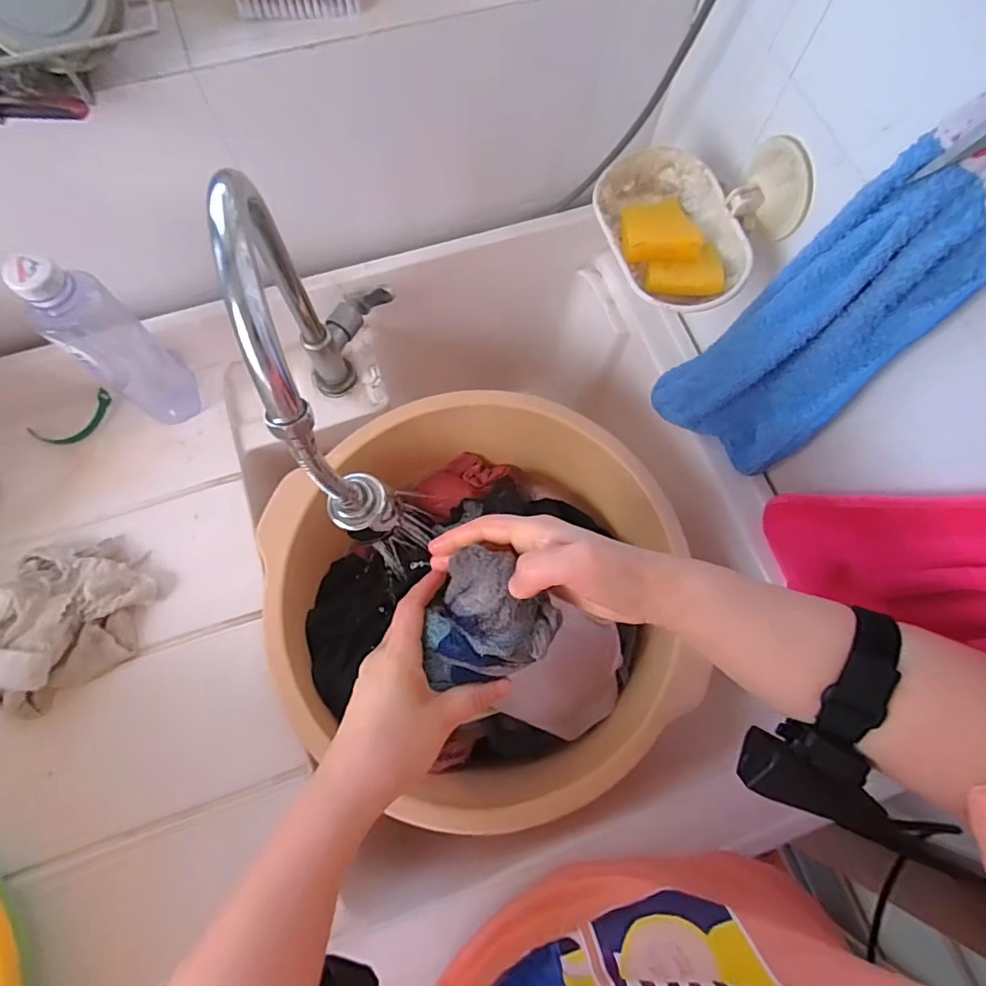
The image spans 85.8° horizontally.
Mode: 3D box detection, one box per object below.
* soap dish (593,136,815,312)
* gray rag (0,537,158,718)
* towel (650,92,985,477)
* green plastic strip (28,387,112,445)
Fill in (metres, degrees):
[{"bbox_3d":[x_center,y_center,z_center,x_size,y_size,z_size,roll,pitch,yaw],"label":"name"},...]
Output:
[{"bbox_3d":[0.149,-0.206,0.393,0.132,0.068,0.136,-24,75,-9],"label":"soap dish"},{"bbox_3d":[-0.368,0.107,0.437,0.122,0.045,0.147,41,75,10],"label":"gray rag"},{"bbox_3d":[0.219,-0.117,0.359,0.046,0.329,0.120,-42,79,-13],"label":"towel"},{"bbox_3d":[-0.404,-0.067,0.509,0.081,0.016,0.036,-28,76,-10],"label":"green plastic strip"}]

